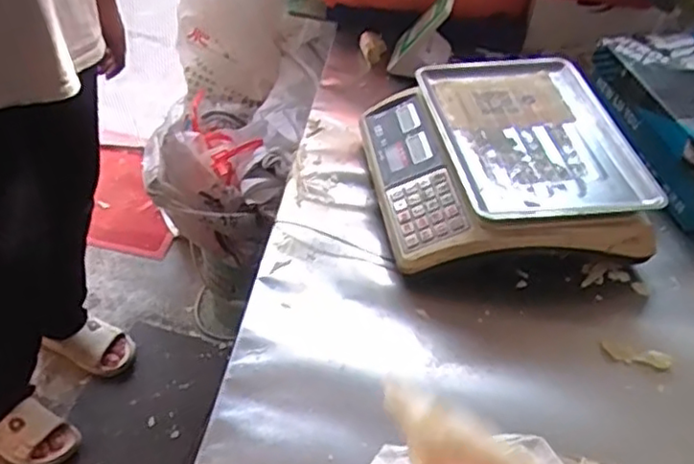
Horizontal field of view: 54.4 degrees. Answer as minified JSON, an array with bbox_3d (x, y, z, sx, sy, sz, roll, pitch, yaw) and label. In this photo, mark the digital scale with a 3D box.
[{"bbox_3d":[0.207,-0.098,0.944,0.320,0.117,0.345,-2,45,-9],"label":"digital scale"}]

